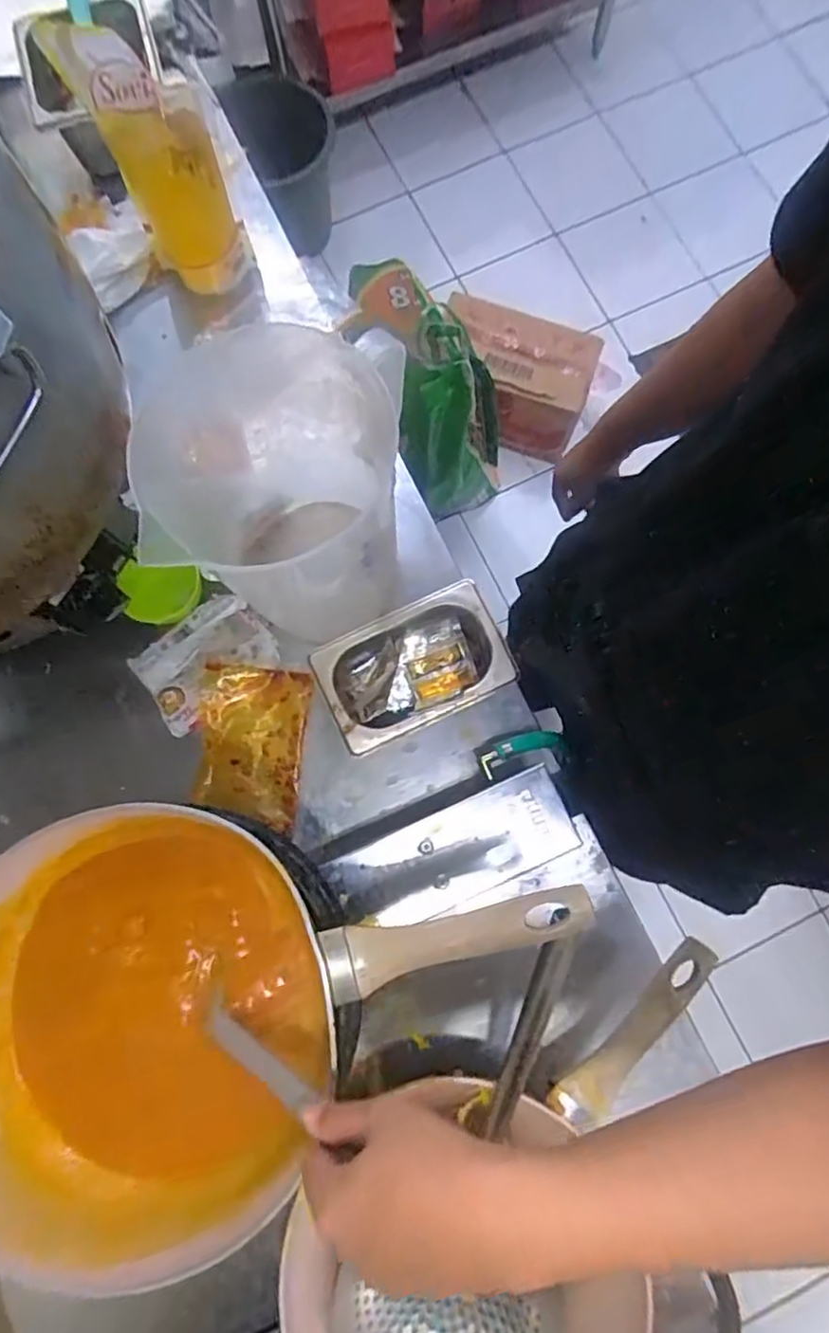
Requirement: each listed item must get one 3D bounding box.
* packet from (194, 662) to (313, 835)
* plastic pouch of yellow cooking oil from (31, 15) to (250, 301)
[{"bbox_3d":[-0.175,0.081,0.688,0.109,0.018,0.159,7,79,3],"label":"packet"},{"bbox_3d":[-0.258,-0.515,0.677,0.108,0.251,0.077,-26,79,-4],"label":"plastic pouch of yellow cooking oil"}]

